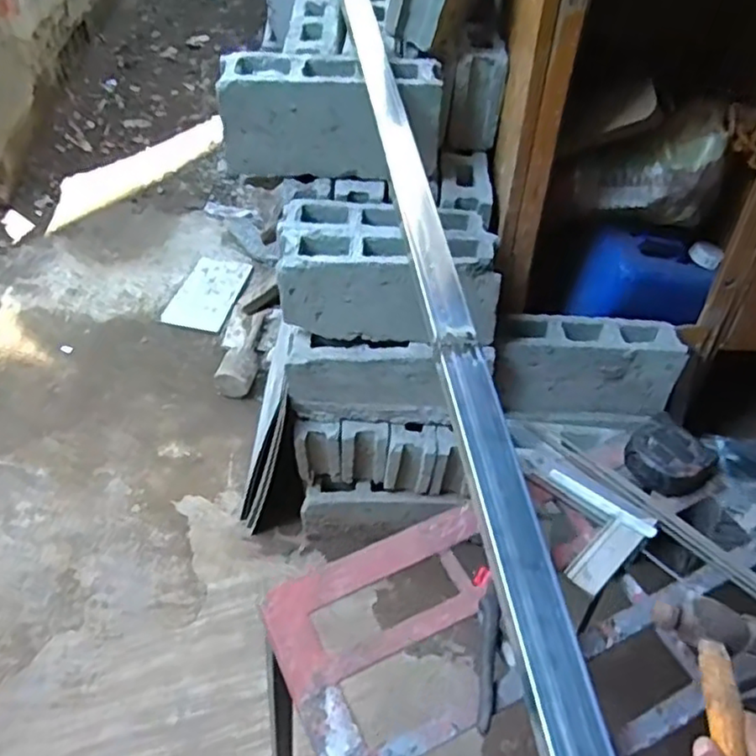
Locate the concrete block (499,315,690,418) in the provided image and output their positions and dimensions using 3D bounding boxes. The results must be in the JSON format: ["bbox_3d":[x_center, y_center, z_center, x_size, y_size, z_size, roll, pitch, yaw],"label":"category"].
[{"bbox_3d":[0.422,-0.021,1.373,0.368,0.178,0.129,5,46,2],"label":"concrete block"}]

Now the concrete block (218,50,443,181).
[{"bbox_3d":[-0.085,-0.475,1.227,0.394,0.196,0.113,1,46,-2],"label":"concrete block"}]

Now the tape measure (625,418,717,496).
[{"bbox_3d":[0.324,0.092,0.739,0.089,0.035,0.081,2,46,-2],"label":"tape measure"}]

